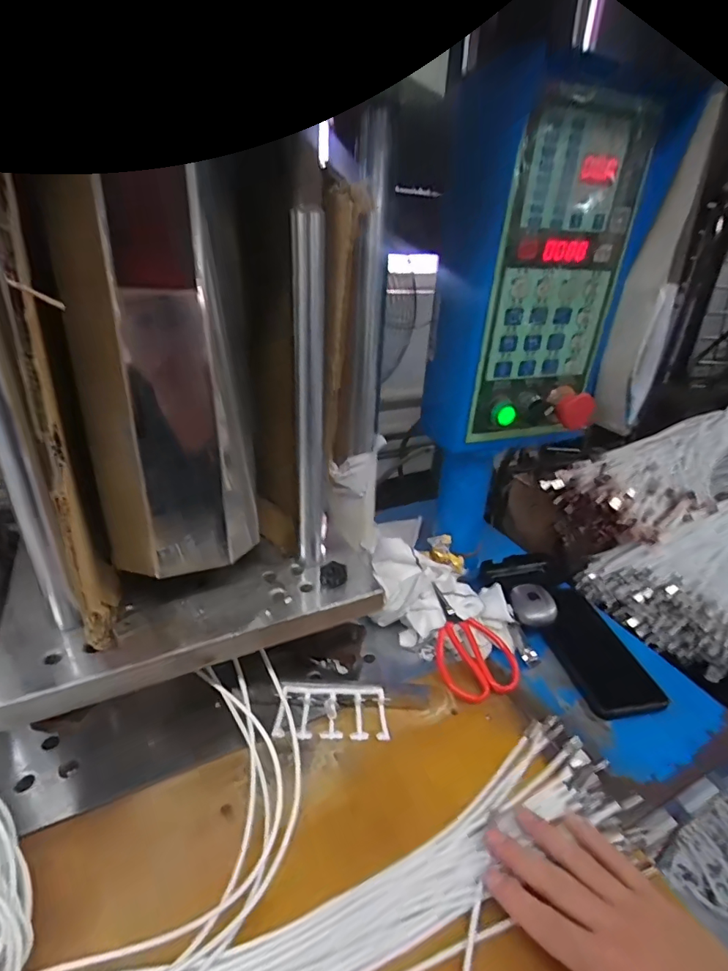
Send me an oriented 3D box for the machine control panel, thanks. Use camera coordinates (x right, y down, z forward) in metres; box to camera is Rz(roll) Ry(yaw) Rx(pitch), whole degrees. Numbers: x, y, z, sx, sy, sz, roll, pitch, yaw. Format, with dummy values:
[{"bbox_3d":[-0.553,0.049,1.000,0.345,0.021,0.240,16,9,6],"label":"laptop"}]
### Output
[{"bbox_3d":[0.163,-0.198,0.468,0.182,0.303,0.119,-9,30,-23],"label":"machine control panel"}]

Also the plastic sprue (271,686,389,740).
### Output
[{"bbox_3d":[-0.029,0.203,0.427,0.097,0.028,0.038,2,28,-4],"label":"plastic sprue"}]

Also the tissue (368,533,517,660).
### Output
[{"bbox_3d":[0.084,0.123,0.531,0.168,0.062,0.095,12,29,15],"label":"tissue"}]

